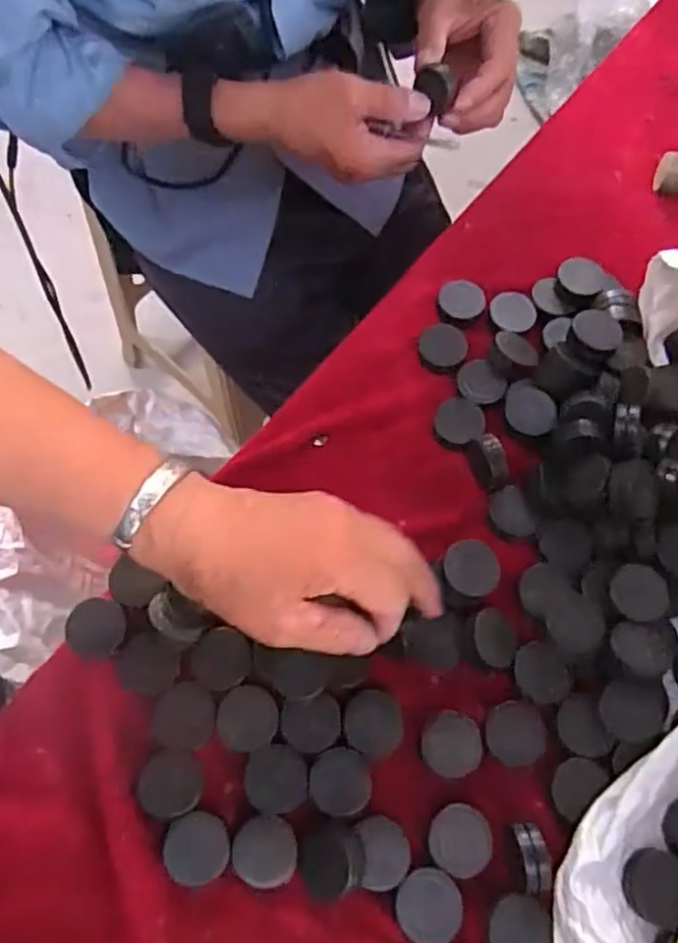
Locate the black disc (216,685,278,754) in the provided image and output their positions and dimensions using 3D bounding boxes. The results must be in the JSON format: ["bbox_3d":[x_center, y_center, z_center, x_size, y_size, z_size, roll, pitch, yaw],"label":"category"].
[{"bbox_3d":[-0.051,0.138,0.383,0.034,0.008,0.034,0,67,-1],"label":"black disc"}]

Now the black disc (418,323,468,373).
[{"bbox_3d":[0.070,-0.084,0.468,0.032,0.006,0.036,37,71,14],"label":"black disc"}]

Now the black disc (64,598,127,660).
[{"bbox_3d":[-0.139,0.089,0.392,0.032,0.004,0.033,0,84,-2],"label":"black disc"}]

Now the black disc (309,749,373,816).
[{"bbox_3d":[0.000,0.168,0.370,0.032,0.005,0.032,0,67,-1],"label":"black disc"}]

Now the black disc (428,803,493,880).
[{"bbox_3d":[0.063,0.190,0.352,0.031,0.004,0.033,-3,67,-2],"label":"black disc"}]

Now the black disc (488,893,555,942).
[{"bbox_3d":[0.090,0.228,0.338,0.030,0.005,0.033,-4,67,-3],"label":"black disc"}]

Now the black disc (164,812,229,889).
[{"bbox_3d":[-0.075,0.200,0.362,0.034,0.009,0.034,0,67,-1],"label":"black disc"}]

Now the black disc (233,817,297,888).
[{"bbox_3d":[-0.040,0.201,0.363,0.033,0.004,0.033,0,67,-1],"label":"black disc"}]

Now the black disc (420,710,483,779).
[{"bbox_3d":[0.061,0.147,0.369,0.031,0.005,0.032,0,67,-1],"label":"black disc"}]

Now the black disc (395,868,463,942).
[{"bbox_3d":[0.045,0.218,0.343,0.032,0.007,0.032,-5,67,-3],"label":"black disc"}]

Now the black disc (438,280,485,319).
[{"bbox_3d":[0.086,-0.121,0.483,0.032,0.007,0.035,0,67,-1],"label":"black disc"}]

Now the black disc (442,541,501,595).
[{"bbox_3d":[0.077,0.056,0.397,0.030,0.004,0.031,-1,82,7],"label":"black disc"}]

